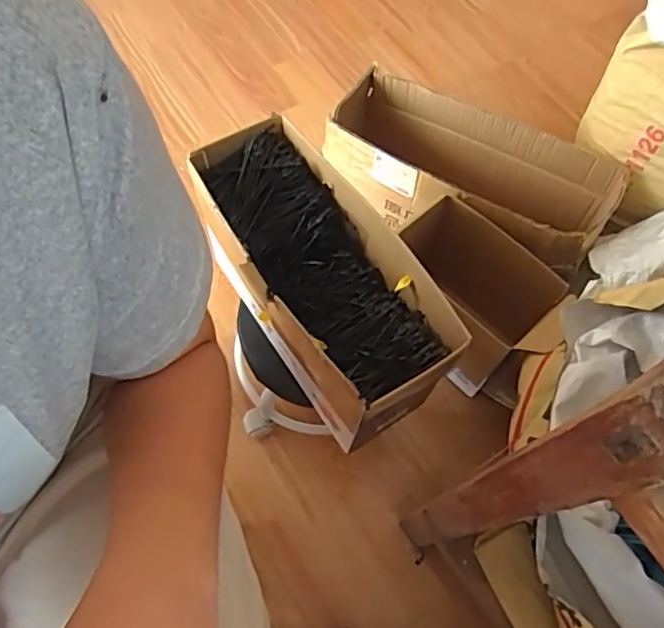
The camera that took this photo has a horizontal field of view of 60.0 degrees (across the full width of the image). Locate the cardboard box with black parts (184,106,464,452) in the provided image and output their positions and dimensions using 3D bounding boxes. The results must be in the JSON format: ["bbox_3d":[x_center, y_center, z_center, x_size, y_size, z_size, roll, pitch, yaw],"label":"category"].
[{"bbox_3d":[-0.024,-0.037,0.721,0.158,0.203,0.355,-35,71,-17],"label":"cardboard box with black parts"}]

